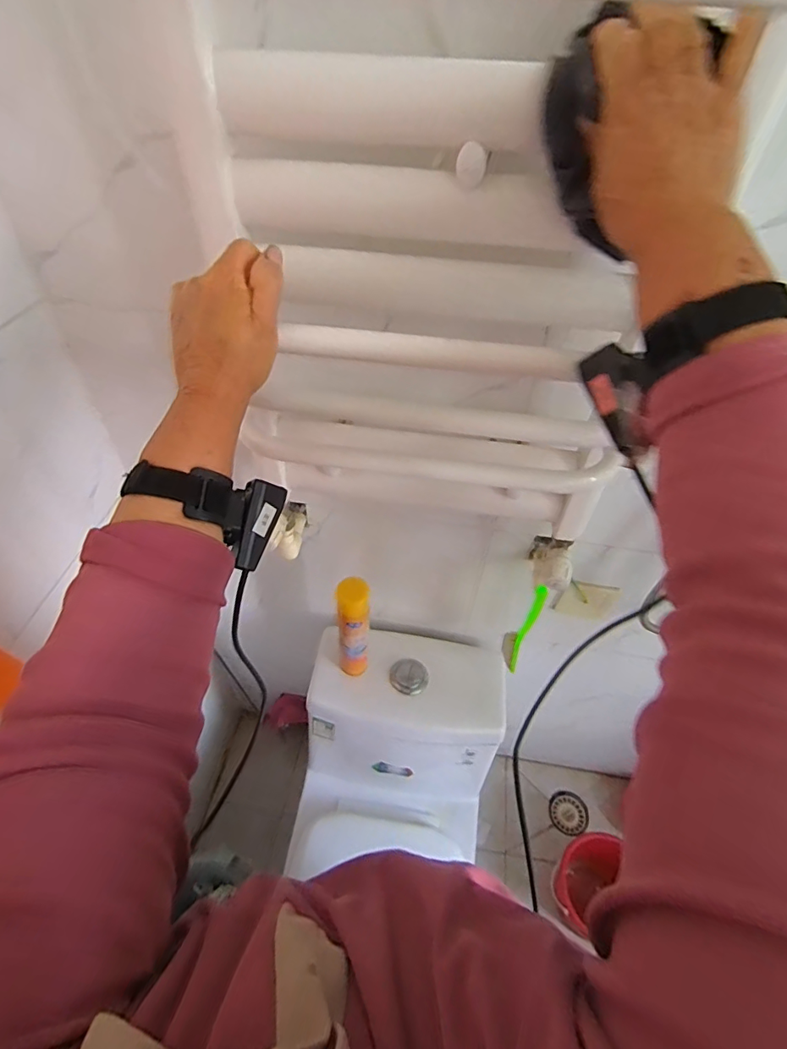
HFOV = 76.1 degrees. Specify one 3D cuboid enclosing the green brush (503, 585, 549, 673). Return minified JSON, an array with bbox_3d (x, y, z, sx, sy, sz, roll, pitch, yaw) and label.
[{"bbox_3d":[0.201,0.166,0.792,0.033,0.205,0.030,18,49,13],"label":"green brush"}]

